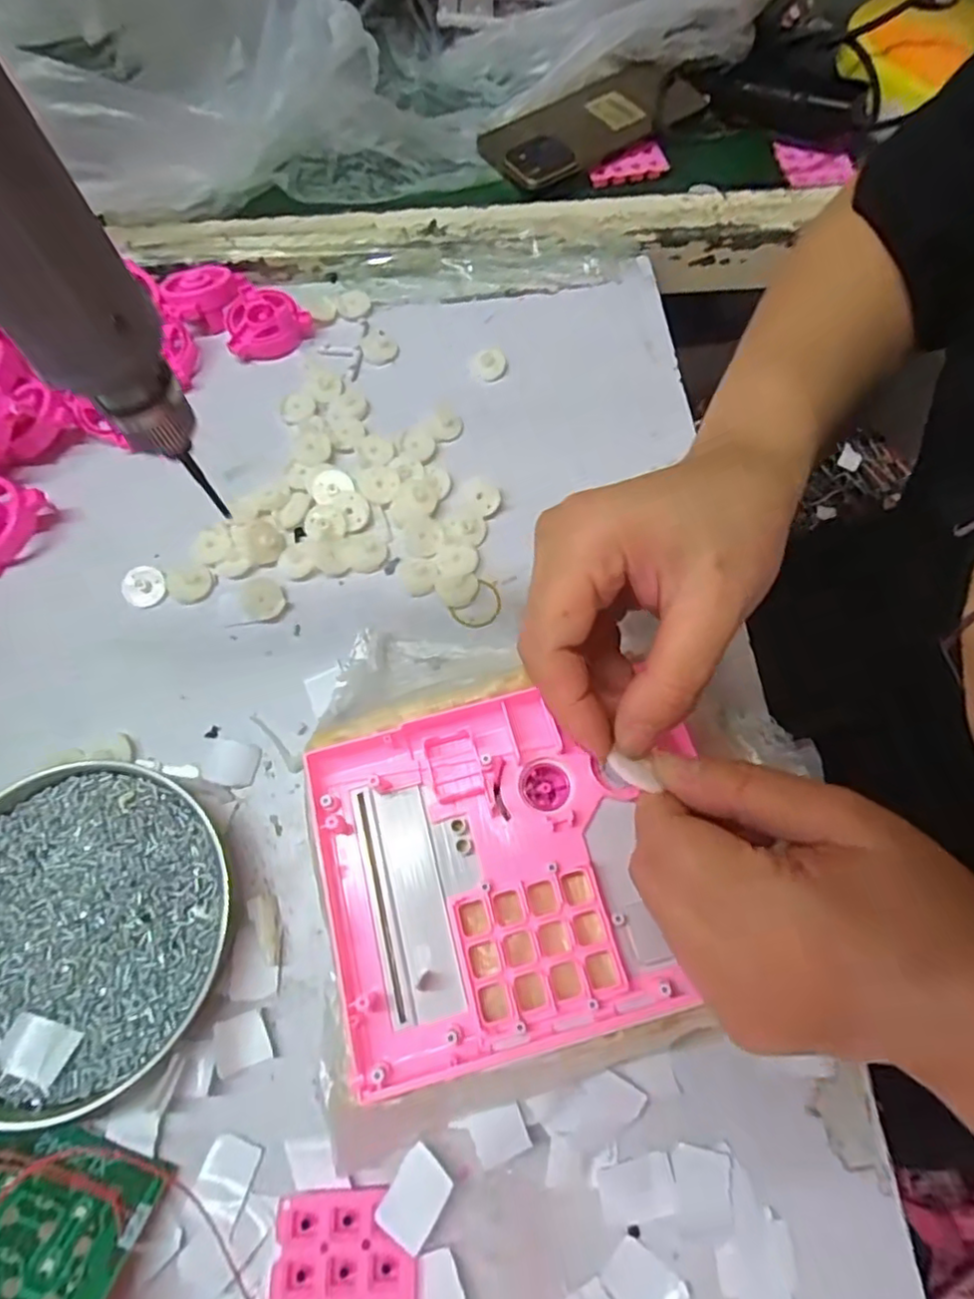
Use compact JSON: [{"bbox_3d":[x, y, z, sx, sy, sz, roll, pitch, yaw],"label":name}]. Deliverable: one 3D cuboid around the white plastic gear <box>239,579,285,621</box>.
[{"bbox_3d":[-0.123,-0.028,0.350,0.022,0.004,0.026,-26,69,-10],"label":"white plastic gear"}]

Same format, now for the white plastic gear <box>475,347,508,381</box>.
[{"bbox_3d":[0.002,-0.182,0.412,0.020,0.012,0.016,-2,67,0],"label":"white plastic gear"}]

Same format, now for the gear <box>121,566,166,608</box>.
[{"bbox_3d":[-0.189,-0.035,0.353,0.021,0.010,0.021,0,67,1],"label":"gear"}]

